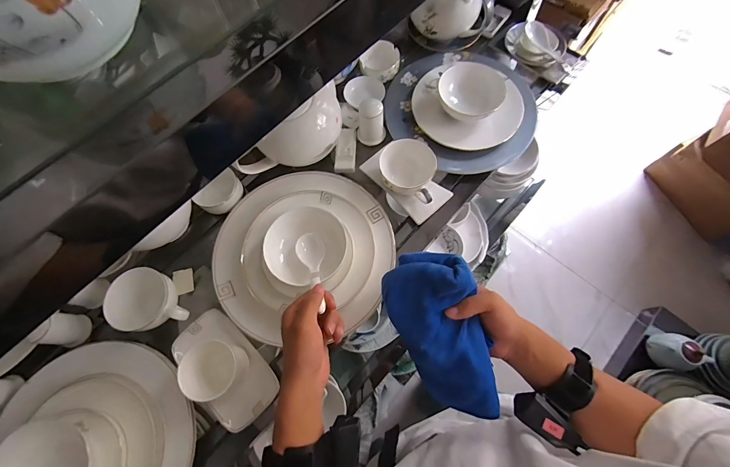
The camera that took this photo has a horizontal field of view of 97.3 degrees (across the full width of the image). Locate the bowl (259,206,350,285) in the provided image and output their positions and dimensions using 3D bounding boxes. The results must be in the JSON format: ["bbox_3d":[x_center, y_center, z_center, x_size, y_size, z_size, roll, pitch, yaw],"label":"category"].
[{"bbox_3d":[-0.082,0.020,0.461,0.107,0.051,0.103,-1,70,2],"label":"bowl"}]

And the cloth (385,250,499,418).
[{"bbox_3d":[0.093,0.120,0.376,0.093,0.062,0.195,-21,88,-6],"label":"cloth"}]

